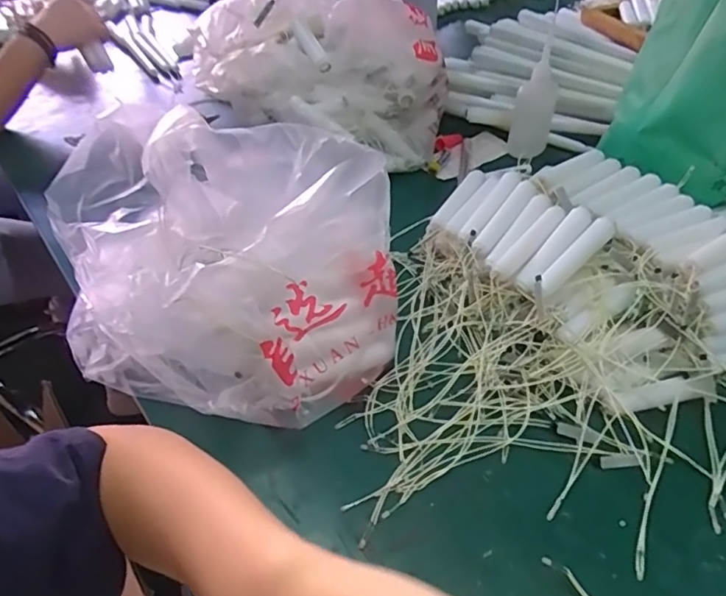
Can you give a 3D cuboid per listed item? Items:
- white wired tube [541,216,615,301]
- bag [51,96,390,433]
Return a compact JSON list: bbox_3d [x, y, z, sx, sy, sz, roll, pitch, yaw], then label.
[{"bbox_3d":[0.175,-0.034,0.465,0.086,0.017,0.019,-44,54,-6],"label":"white wired tube"},{"bbox_3d":[-0.134,-0.033,0.456,0.325,0.139,0.208,12,46,13],"label":"bag"}]

